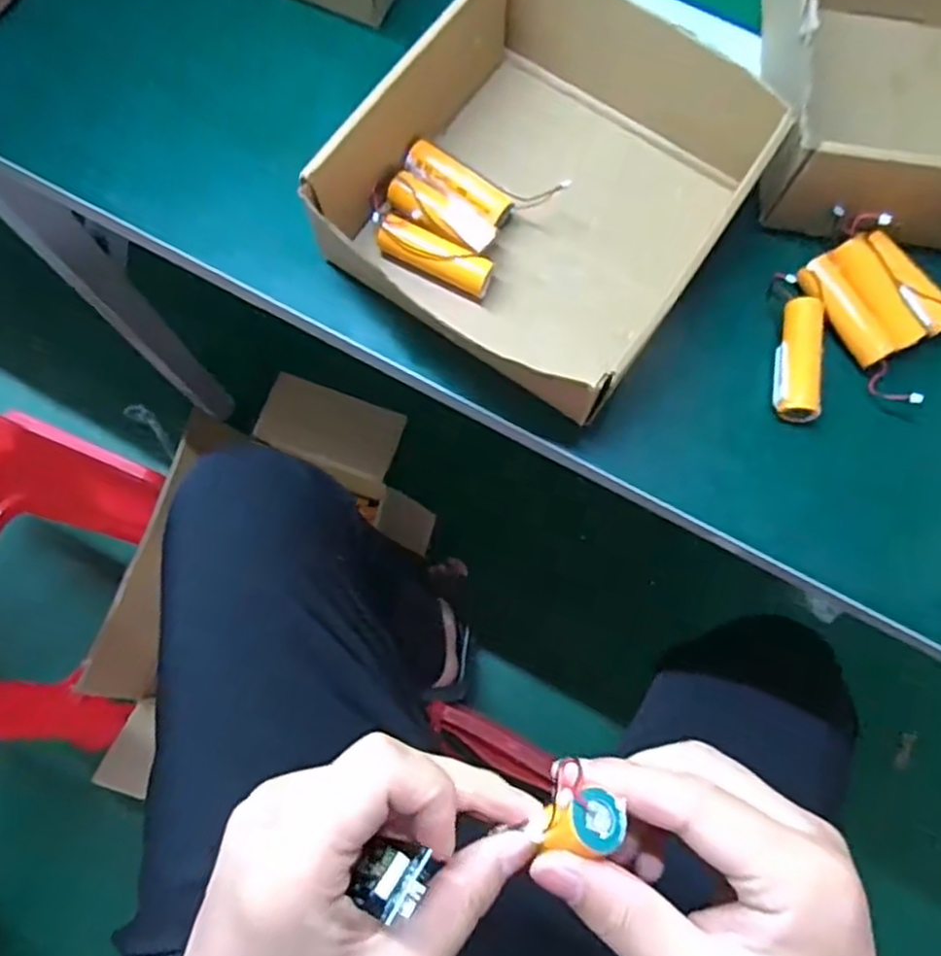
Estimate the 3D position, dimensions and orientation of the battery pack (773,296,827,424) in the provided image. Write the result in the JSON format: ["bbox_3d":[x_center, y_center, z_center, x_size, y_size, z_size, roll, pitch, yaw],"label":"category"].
[{"bbox_3d":[0.193,-0.070,0.413,0.025,0.020,0.076,13,75,2],"label":"battery pack"}]

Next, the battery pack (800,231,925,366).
[{"bbox_3d":[0.231,-0.104,0.416,0.043,0.018,0.070,-26,78,-8],"label":"battery pack"}]

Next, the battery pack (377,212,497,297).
[{"bbox_3d":[-0.021,-0.131,0.420,0.069,0.023,0.021,28,76,5],"label":"battery pack"}]

